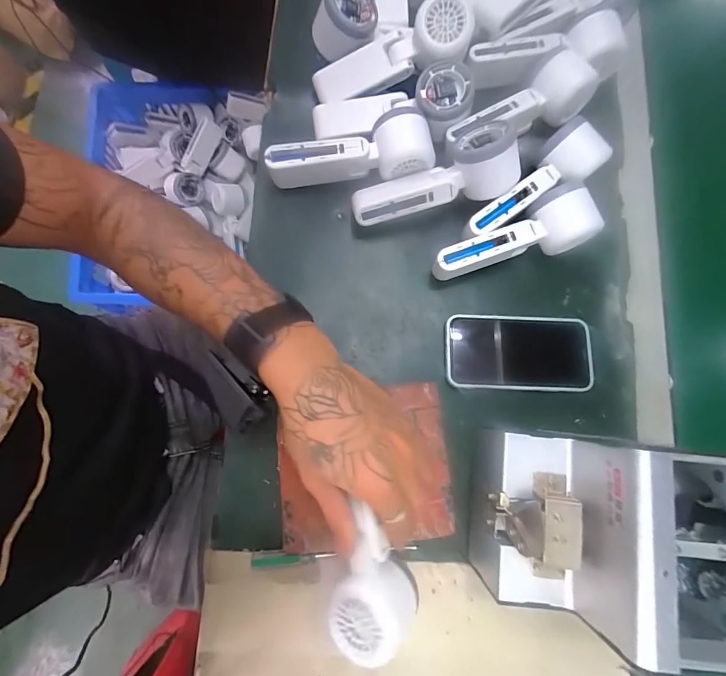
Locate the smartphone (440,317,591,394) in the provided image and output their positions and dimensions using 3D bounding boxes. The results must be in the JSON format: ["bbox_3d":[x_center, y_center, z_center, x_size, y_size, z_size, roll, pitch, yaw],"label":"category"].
[{"bbox_3d":[0.157,0.015,0.383,0.143,0.012,0.075,2,80,-3],"label":"smartphone"}]

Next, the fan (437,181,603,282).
[{"bbox_3d":[0.149,-0.098,0.381,0.160,0.056,0.053,-20,81,-6],"label":"fan"}]

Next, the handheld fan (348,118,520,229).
[{"bbox_3d":[0.066,-0.162,0.374,0.160,0.046,0.069,-16,80,10],"label":"handheld fan"}]

